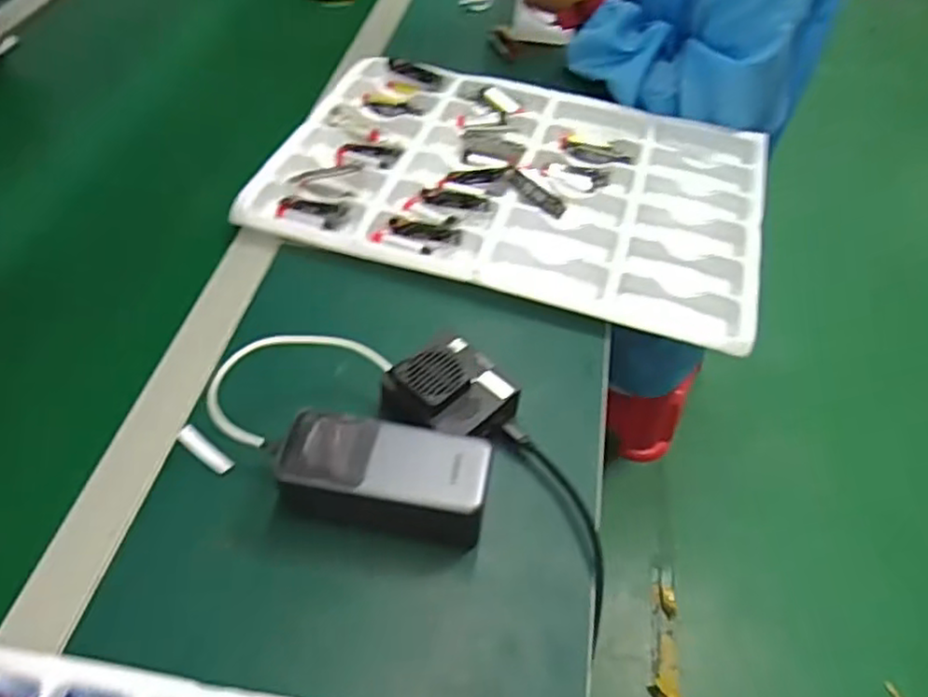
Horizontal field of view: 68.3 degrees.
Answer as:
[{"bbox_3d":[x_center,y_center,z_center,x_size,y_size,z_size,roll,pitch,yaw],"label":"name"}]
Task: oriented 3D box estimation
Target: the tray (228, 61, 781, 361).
[{"bbox_3d":[0.056,-0.163,0.667,0.451,0.034,0.296,15,51,10],"label":"tray"}]

